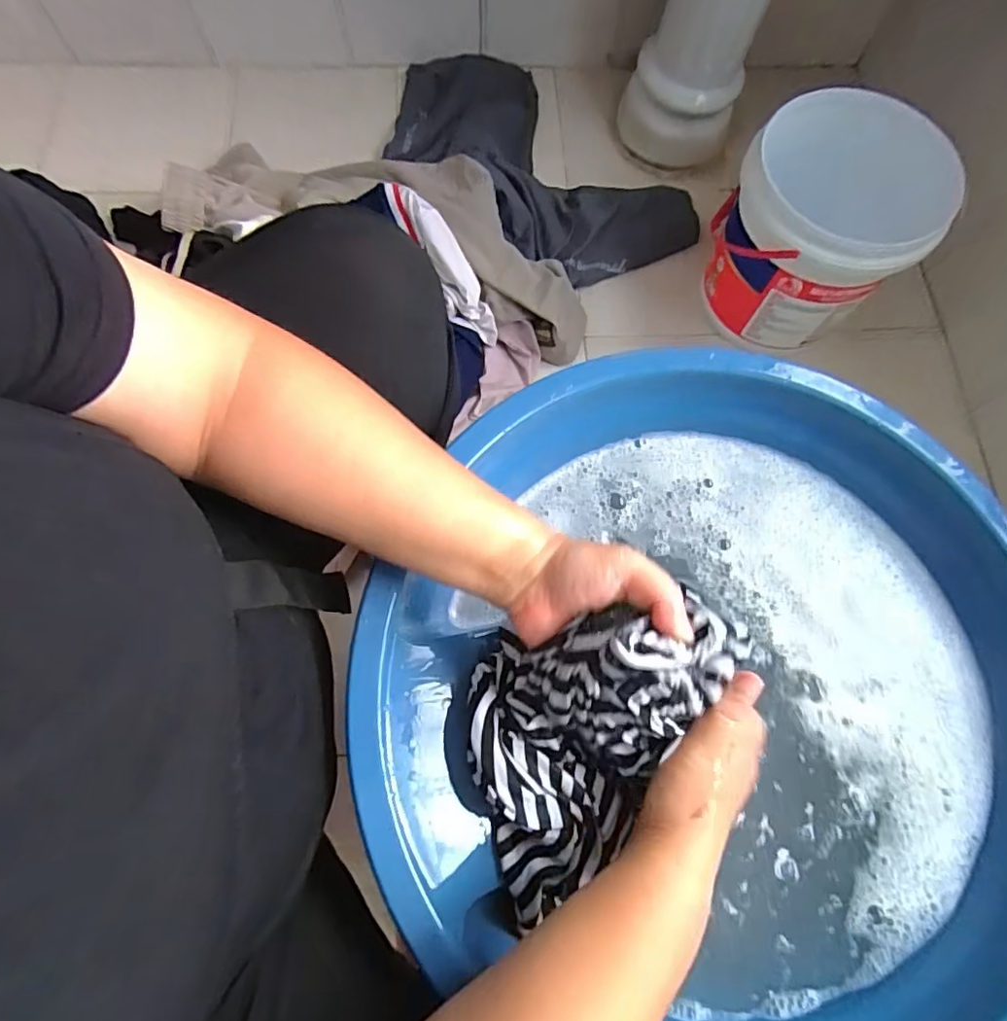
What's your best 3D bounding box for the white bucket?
[{"bbox_3d":[0.441,-0.400,0.829,0.247,0.222,0.239,0,72,-1],"label":"white bucket"}]

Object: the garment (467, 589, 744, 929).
[{"bbox_3d":[0.035,0.130,0.331,0.120,0.100,0.183,29,74,8],"label":"garment"}]

